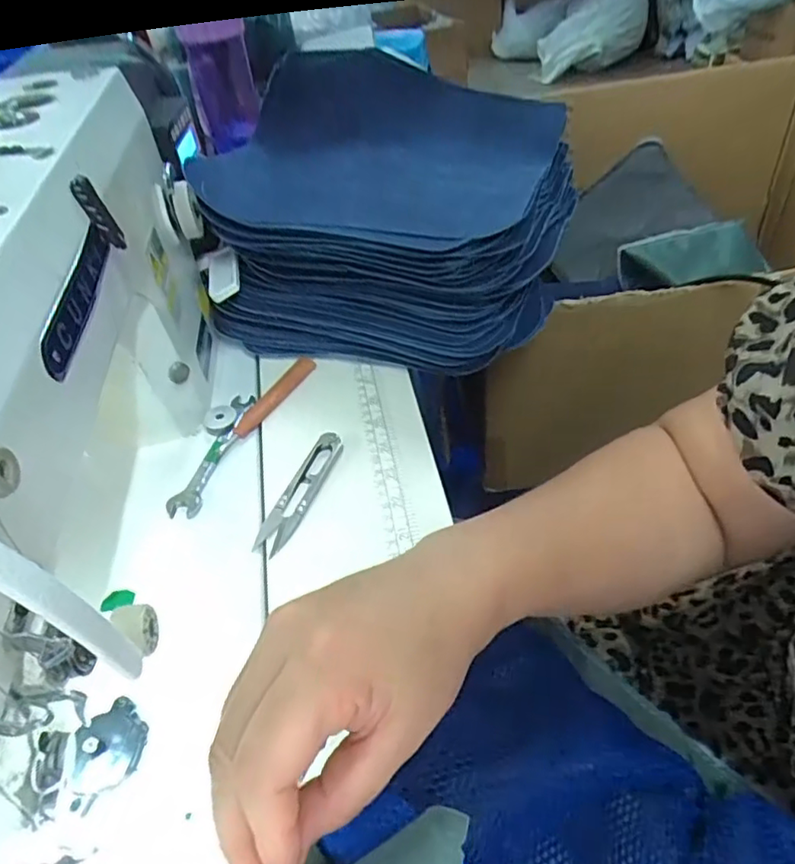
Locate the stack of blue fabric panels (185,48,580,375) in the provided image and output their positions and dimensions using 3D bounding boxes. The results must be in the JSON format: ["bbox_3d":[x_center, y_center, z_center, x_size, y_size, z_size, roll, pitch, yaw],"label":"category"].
[{"bbox_3d":[-0.005,-0.202,0.543,0.290,0.144,0.262,8,46,13],"label":"stack of blue fabric panels"}]

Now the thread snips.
[{"bbox_3d":[-0.067,0.040,0.412,0.024,0.013,0.098,13,47,18],"label":"thread snips"}]

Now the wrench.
[{"bbox_3d":[-0.137,0.012,0.447,0.021,0.008,0.119,5,46,10],"label":"wrench"}]

